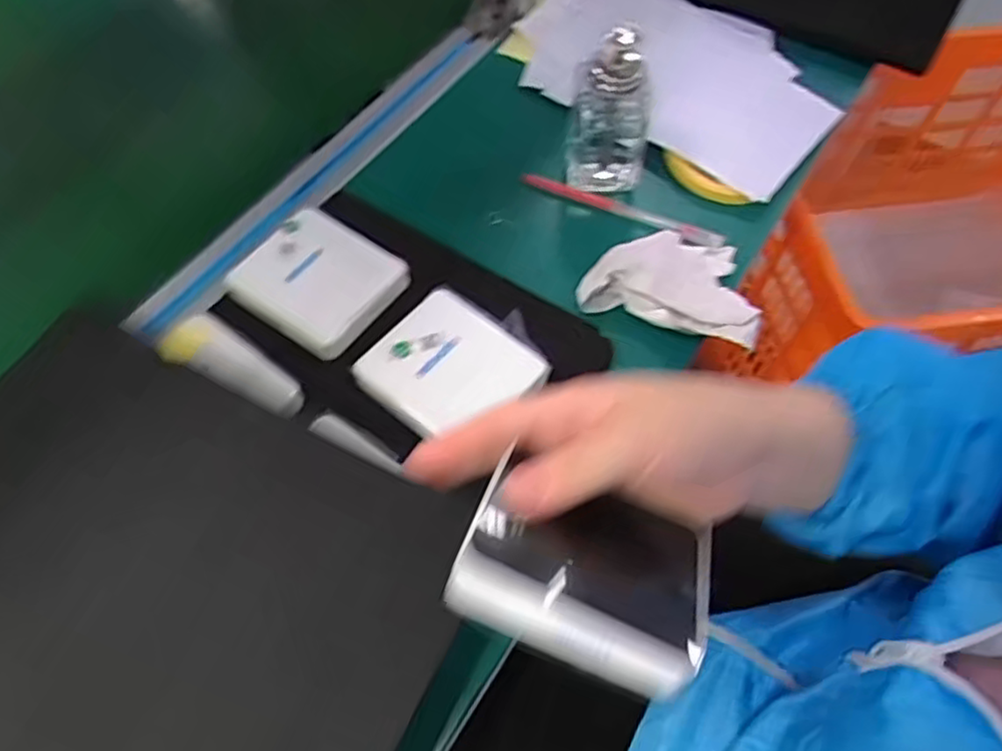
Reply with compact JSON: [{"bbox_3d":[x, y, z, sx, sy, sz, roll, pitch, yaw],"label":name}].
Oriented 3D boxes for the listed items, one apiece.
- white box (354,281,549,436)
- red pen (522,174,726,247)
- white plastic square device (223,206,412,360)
[{"bbox_3d":[-0.032,-0.005,0.438,0.093,0.017,0.087,38,66,17],"label":"white box"},{"bbox_3d":[0.091,-0.128,0.537,0.160,0.010,0.015,24,63,11],"label":"red pen"},{"bbox_3d":[-0.123,-0.065,0.479,0.099,0.024,0.085,32,64,15],"label":"white plastic square device"}]

